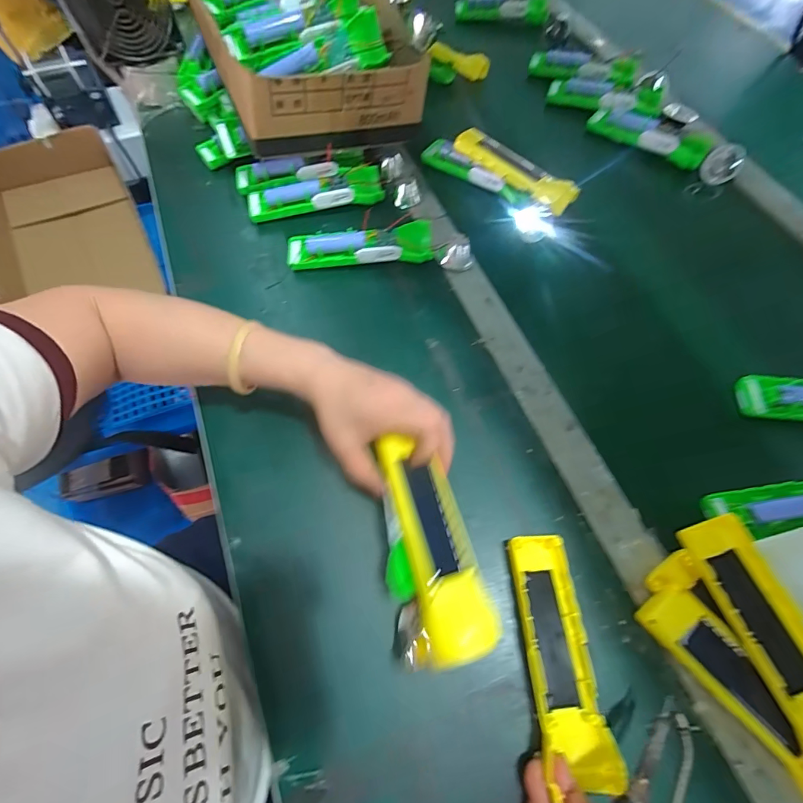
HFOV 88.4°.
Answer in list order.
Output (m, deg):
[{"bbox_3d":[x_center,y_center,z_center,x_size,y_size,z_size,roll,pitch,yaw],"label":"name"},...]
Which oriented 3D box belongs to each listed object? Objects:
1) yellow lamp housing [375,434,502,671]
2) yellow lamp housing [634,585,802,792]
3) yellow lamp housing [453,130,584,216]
[{"bbox_3d":[0.021,0.100,0.297,0.054,0.020,0.151,-15,64,-7],"label":"yellow lamp housing"},{"bbox_3d":[0.251,0.206,0.294,0.046,0.033,0.160,-38,70,-17],"label":"yellow lamp housing"},{"bbox_3d":[0.143,-0.292,0.520,0.164,0.032,0.032,37,70,16],"label":"yellow lamp housing"}]

